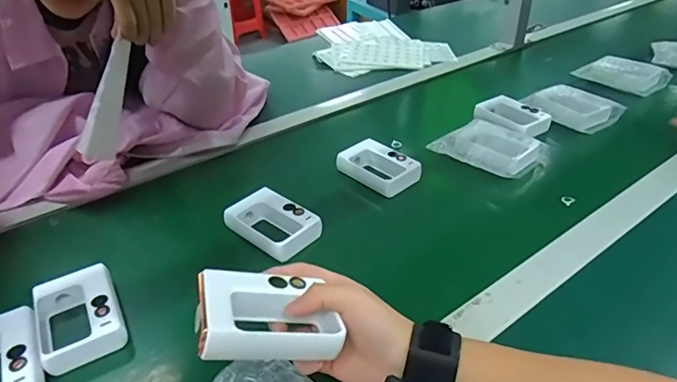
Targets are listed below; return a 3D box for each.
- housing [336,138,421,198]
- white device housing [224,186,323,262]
[{"bbox_3d":[0.054,-0.034,0.622,0.100,0.033,0.063,28,42,35],"label":"housing"},{"bbox_3d":[-0.071,0.036,0.532,0.101,0.029,0.064,24,40,31],"label":"white device housing"}]

